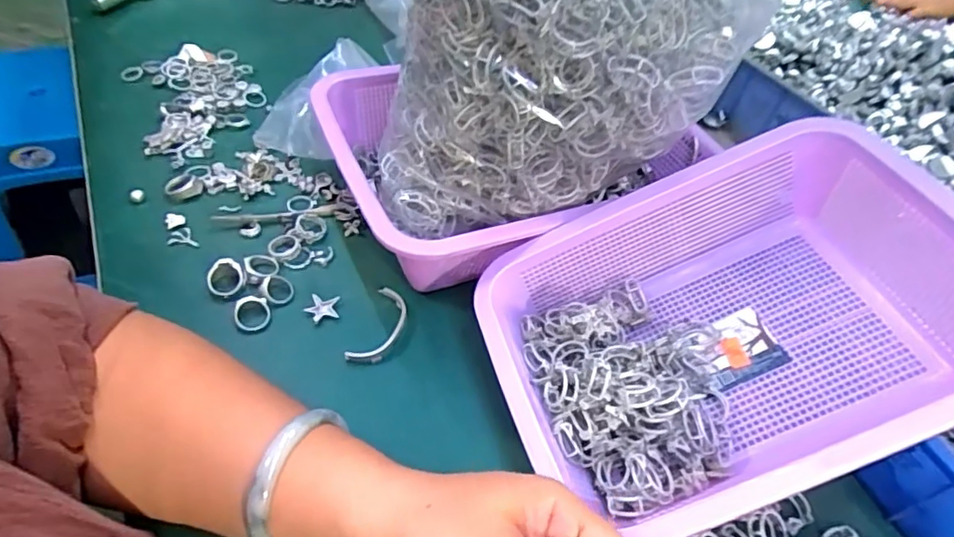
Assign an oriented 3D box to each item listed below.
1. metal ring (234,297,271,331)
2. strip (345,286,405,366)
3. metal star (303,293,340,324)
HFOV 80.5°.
[{"bbox_3d":[-0.156,0.032,0.391,0.023,0.004,0.025,5,69,-13],"label":"metal ring"},{"bbox_3d":[-0.067,0.041,0.397,0.027,0.007,0.064,17,48,6],"label":"strip"},{"bbox_3d":[-0.111,0.029,0.406,0.023,0.008,0.020,6,48,-3],"label":"metal star"}]

